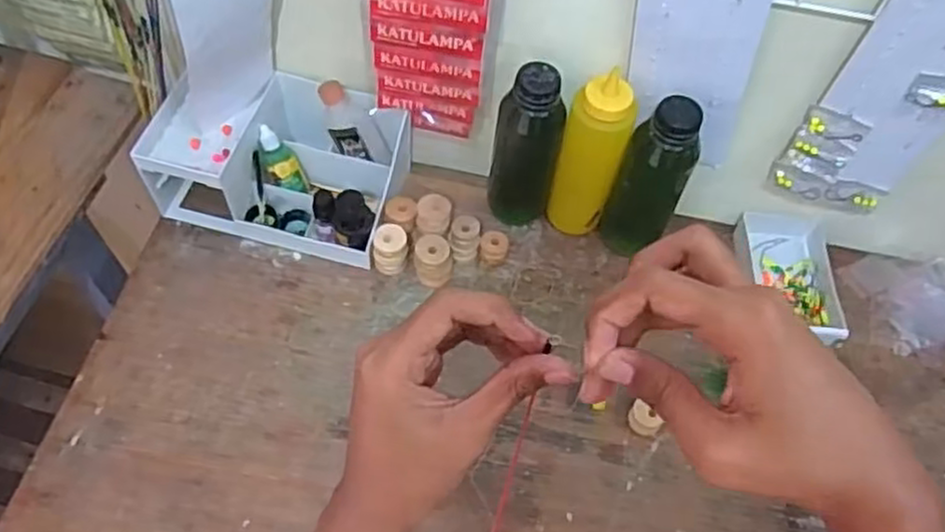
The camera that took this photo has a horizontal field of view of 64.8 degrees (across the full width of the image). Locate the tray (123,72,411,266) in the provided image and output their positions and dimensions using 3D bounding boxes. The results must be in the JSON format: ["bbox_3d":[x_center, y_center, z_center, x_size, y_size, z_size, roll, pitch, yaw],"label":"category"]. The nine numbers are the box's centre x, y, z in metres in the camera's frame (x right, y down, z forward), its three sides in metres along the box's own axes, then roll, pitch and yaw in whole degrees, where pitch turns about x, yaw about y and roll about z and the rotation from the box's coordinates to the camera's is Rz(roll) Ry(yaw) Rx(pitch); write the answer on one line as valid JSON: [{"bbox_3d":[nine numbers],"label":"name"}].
[{"bbox_3d":[-0.192,-0.113,0.761,0.233,0.108,0.151,14,59,4],"label":"tray"}]

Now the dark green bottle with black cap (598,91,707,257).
[{"bbox_3d":[0.172,-0.082,0.709,0.061,0.182,0.054,25,60,10],"label":"dark green bottle with black cap"}]

